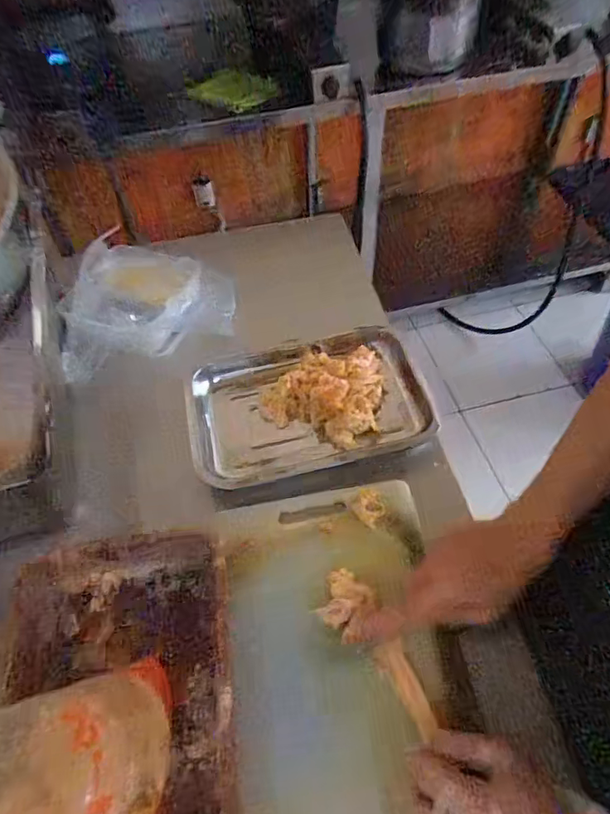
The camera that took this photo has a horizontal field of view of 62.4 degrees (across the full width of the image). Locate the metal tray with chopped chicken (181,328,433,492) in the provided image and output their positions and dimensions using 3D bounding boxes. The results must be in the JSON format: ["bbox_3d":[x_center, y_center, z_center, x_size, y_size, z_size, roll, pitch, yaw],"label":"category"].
[{"bbox_3d":[0.002,-0.012,0.641,0.296,0.041,0.195,-14,54,-6],"label":"metal tray with chopped chicken"}]

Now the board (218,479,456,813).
[{"bbox_3d":[0.032,0.231,0.465,0.203,0.020,0.341,-11,50,0],"label":"board"}]

